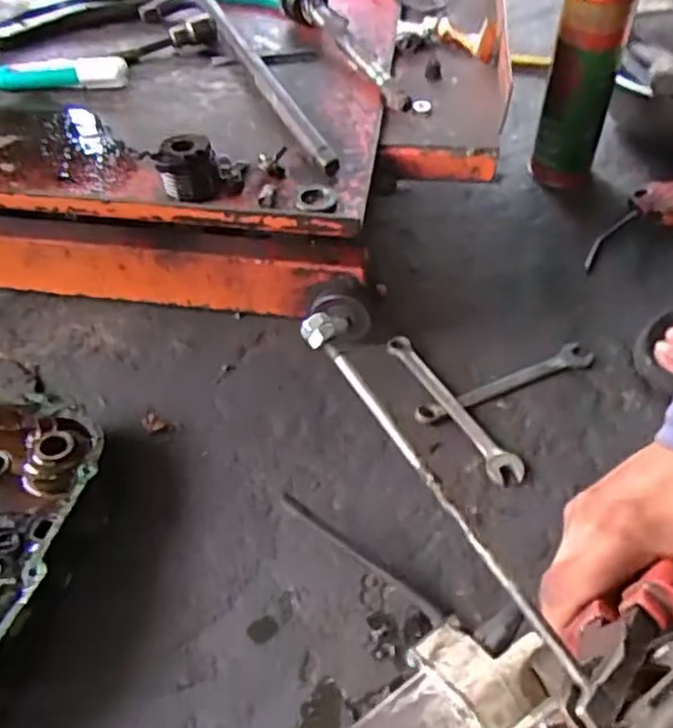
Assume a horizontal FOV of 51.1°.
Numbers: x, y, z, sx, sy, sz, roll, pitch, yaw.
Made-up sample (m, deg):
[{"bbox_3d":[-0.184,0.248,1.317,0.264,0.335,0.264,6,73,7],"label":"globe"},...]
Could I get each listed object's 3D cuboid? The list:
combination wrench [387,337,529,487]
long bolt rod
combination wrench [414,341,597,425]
[{"bbox_3d":[0.090,0.030,0.549,0.025,0.010,0.160,-22,51,-18],"label":"combination wrench"},{"bbox_3d":[0.038,0.045,0.269,0.012,0.011,0.166,-30,74,-23],"label":"long bolt rod"},{"bbox_3d":[0.134,0.016,0.564,0.157,0.006,0.022,-19,50,-15],"label":"combination wrench"}]

